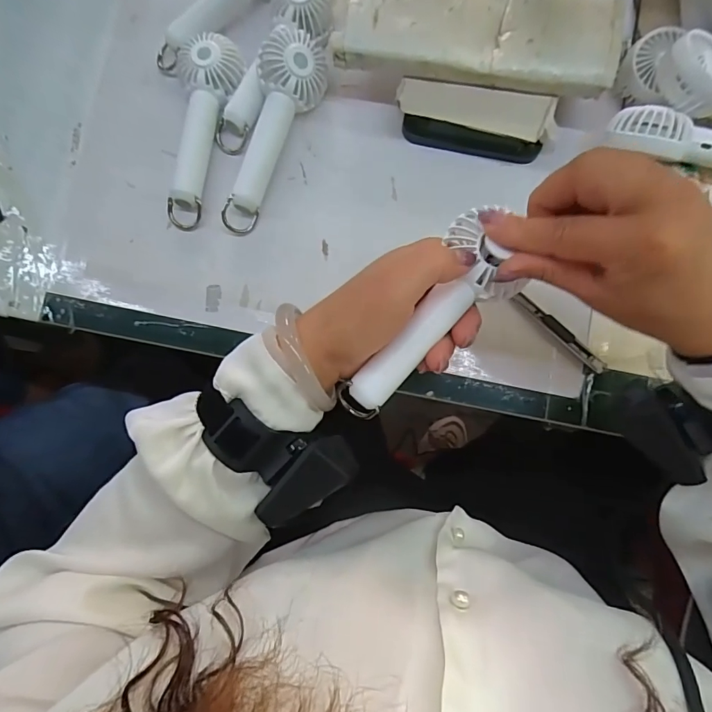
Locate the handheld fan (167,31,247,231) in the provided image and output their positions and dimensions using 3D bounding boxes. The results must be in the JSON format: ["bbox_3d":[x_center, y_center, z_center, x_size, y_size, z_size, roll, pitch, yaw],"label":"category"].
[{"bbox_3d":[-0.128,-0.189,0.370,0.053,0.031,0.158,3,85,3],"label":"handheld fan"}]

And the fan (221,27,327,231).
[{"bbox_3d":[-0.074,-0.189,0.362,0.051,0.040,0.173,26,86,5],"label":"fan"}]

